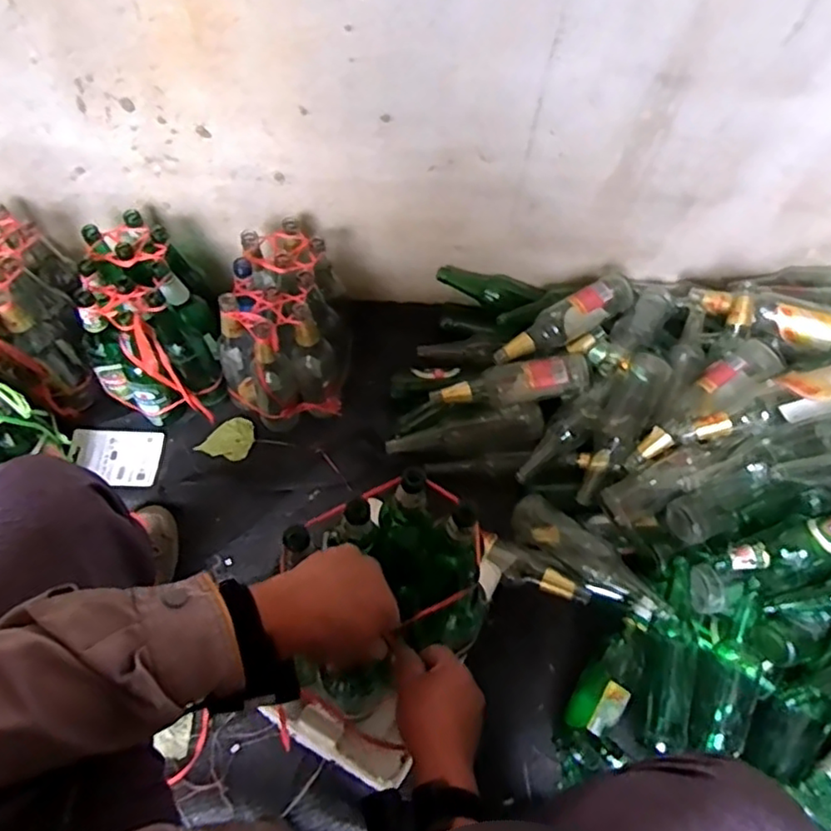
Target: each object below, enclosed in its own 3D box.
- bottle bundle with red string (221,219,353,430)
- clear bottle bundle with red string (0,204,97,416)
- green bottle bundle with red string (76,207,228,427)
[{"bbox_3d":[-0.226,-0.143,1.086,0.215,0.240,0.233,-12,61,-11],"label":"bottle bundle with red string"},{"bbox_3d":[-0.653,-0.160,1.064,0.203,0.227,0.246,-21,63,-16],"label":"clear bottle bundle with red string"},{"bbox_3d":[-0.442,-0.146,1.076,0.192,0.234,0.267,-10,60,-10],"label":"green bottle bundle with red string"}]

